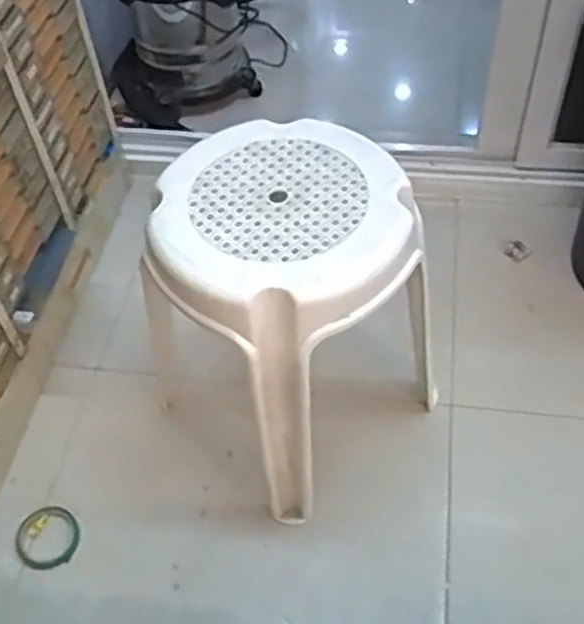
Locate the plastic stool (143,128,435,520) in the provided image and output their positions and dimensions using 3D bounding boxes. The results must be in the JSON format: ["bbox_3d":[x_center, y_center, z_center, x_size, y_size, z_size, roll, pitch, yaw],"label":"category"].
[{"bbox_3d":[-0.004,-0.001,1.032,0.315,0.406,0.312,-37,58,-23],"label":"plastic stool"}]

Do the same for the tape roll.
[{"bbox_3d":[-0.359,0.333,1.097,0.089,0.017,0.094,-2,51,3],"label":"tape roll"}]

